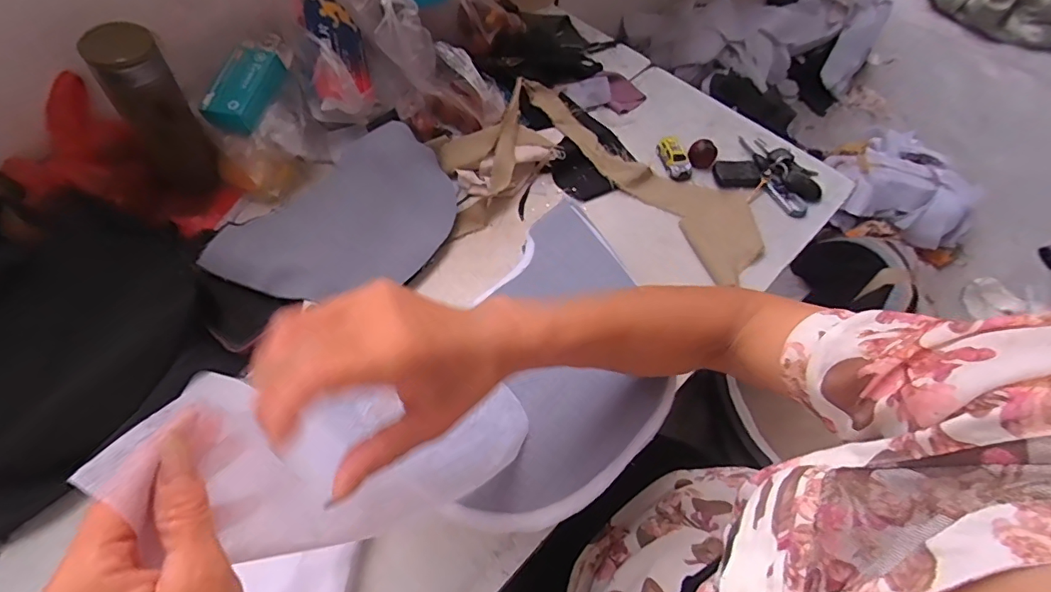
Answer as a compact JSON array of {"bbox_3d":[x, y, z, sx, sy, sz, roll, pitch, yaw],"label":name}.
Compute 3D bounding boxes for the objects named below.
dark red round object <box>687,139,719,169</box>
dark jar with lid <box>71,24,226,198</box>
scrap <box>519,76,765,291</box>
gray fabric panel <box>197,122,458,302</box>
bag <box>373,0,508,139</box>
[{"bbox_3d":[0.230,-0.182,0.654,0.036,0.028,0.038,0,60,0],"label":"dark red round object"},{"bbox_3d":[-0.407,-0.200,0.560,0.077,0.192,0.070,-40,68,-20],"label":"dark jar with lid"},{"bbox_3d":[0.157,-0.173,0.654,0.111,0.020,0.370,-33,69,-21],"label":"scrap"},{"bbox_3d":[-0.197,-0.089,0.586,0.195,0.028,0.260,31,67,9],"label":"gray fabric panel"},{"bbox_3d":[-0.095,-0.264,0.591,0.133,0.155,0.069,-1,60,-1],"label":"bag"}]

